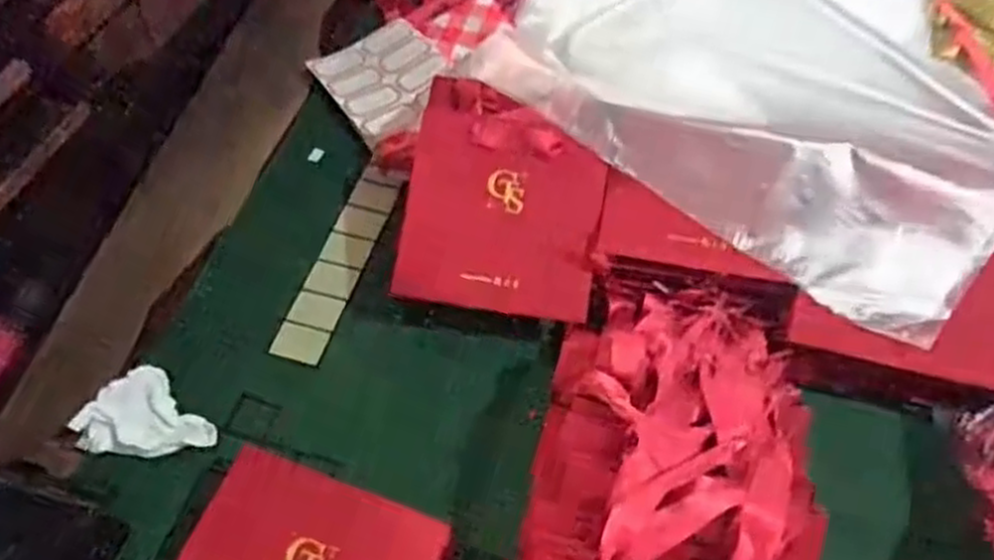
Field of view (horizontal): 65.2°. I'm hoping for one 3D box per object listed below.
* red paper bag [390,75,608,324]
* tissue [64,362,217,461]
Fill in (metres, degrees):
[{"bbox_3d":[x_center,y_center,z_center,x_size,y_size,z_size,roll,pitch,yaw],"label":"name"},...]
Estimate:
[{"bbox_3d":[0.007,-0.058,0.566,0.137,0.020,0.162,10,86,-2],"label":"red paper bag"},{"bbox_3d":[-0.237,0.098,0.521,0.072,0.016,0.064,48,55,-2],"label":"tissue"}]

